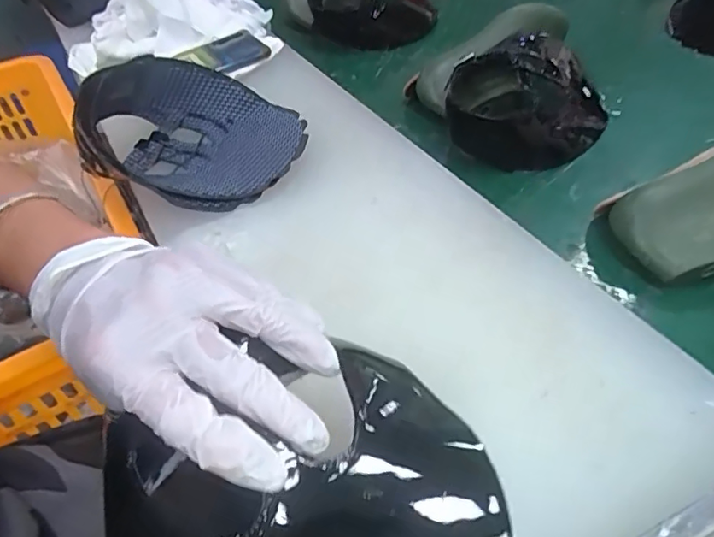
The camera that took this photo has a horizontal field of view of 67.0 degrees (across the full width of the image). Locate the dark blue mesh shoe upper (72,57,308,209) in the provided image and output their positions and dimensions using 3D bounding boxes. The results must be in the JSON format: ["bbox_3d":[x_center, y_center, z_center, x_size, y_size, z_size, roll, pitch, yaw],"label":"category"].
[{"bbox_3d":[-0.153,-0.134,0.499,0.204,0.063,0.169,-6,44,-3],"label":"dark blue mesh shoe upper"}]

